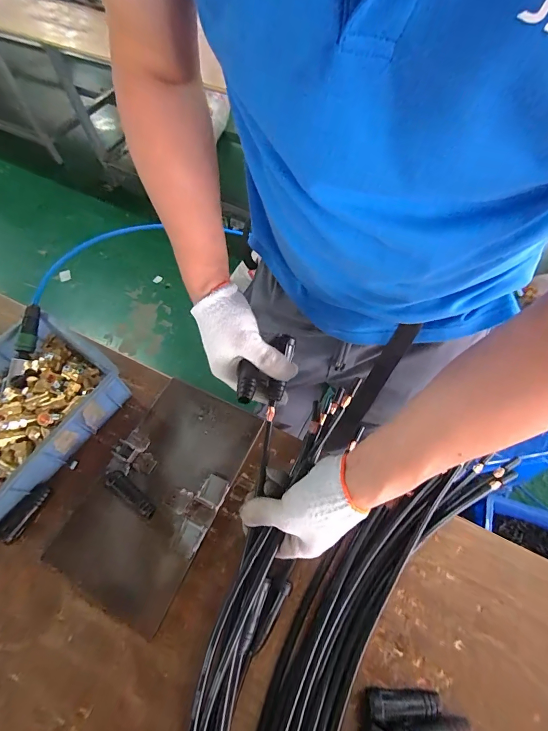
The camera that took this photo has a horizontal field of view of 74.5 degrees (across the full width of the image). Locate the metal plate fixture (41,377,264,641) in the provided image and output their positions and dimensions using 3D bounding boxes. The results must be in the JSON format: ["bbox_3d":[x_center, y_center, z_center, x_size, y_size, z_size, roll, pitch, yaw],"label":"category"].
[{"bbox_3d":[-0.161,0.169,0.505,0.178,0.031,0.295,22,63,14],"label":"metal plate fixture"}]

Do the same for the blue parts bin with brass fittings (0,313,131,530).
[{"bbox_3d":[-0.385,0.081,0.526,0.202,0.090,0.288,29,65,17],"label":"blue parts bin with brass fittings"}]

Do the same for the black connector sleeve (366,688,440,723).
[{"bbox_3d":[0.138,0.360,0.386,0.074,0.020,0.024,-5,60,-1],"label":"black connector sleeve"}]

